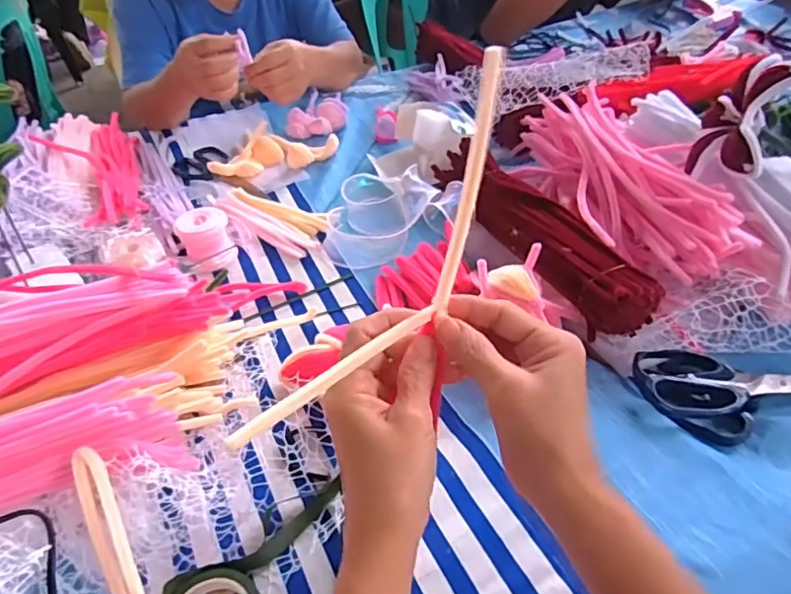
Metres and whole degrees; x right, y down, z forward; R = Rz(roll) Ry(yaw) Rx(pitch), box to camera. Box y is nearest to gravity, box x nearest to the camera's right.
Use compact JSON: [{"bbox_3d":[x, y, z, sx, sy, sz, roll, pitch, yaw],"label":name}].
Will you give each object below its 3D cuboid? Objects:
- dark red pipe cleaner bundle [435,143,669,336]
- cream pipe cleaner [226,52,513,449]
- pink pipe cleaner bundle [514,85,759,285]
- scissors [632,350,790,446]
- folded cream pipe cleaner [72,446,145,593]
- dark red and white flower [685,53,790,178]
[{"bbox_3d":[0.129,-0.074,0.539,0.071,0.049,0.298,-15,45,-11],"label":"dark red pipe cleaner bundle"},{"bbox_3d":[0.002,-0.012,0.288,0.019,0.078,0.219,37,88,35],"label":"cream pipe cleaner"},{"bbox_3d":[0.226,-0.123,0.570,0.127,0.075,0.334,-9,44,-4],"label":"pink pipe cleaner bundle"},{"bbox_3d":[0.275,0.064,0.427,0.169,0.021,0.080,-12,44,-7],"label":"scissors"},{"bbox_3d":[-0.163,0.159,0.330,0.018,0.010,0.145,-23,73,-19],"label":"folded cream pipe cleaner"},{"bbox_3d":[0.296,-0.155,0.475,0.058,0.095,0.101,21,50,25],"label":"dark red and white flower"}]

